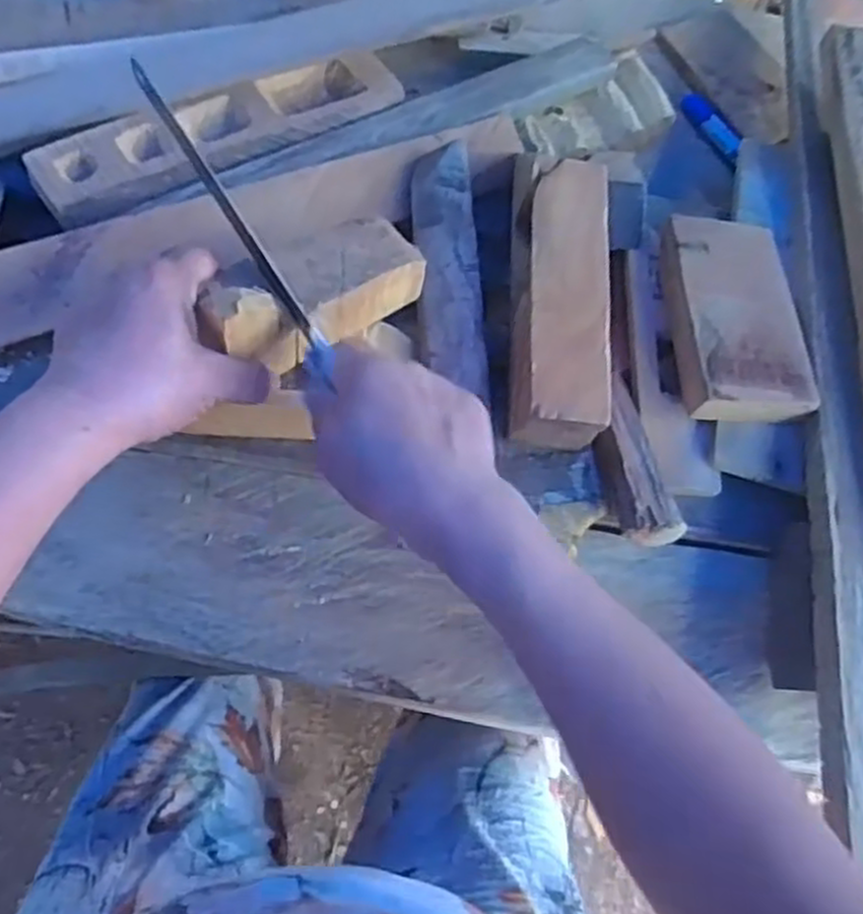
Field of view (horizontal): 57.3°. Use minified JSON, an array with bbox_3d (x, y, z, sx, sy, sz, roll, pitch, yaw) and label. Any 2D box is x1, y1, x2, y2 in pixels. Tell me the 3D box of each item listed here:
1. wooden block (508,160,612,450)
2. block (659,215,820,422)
[{"bbox_3d":[0.076,-0.097,0.471,0.055,0.040,0.192,9,66,-5],"label":"wooden block"},{"bbox_3d":[0.198,-0.093,0.509,0.080,0.024,0.147,2,67,-8],"label":"block"}]

